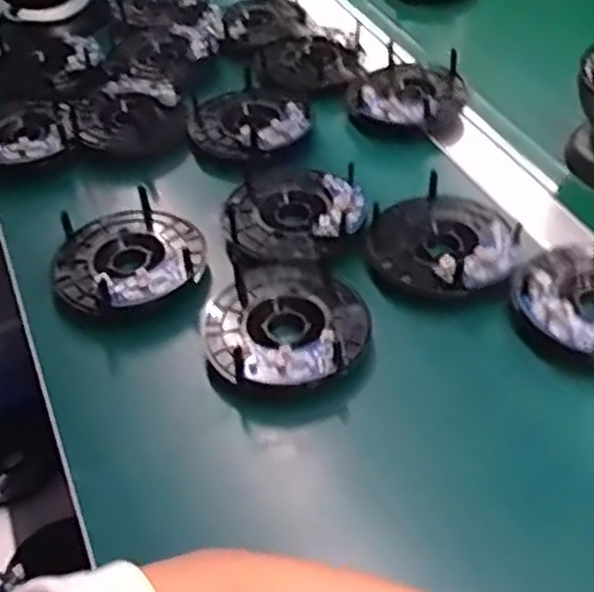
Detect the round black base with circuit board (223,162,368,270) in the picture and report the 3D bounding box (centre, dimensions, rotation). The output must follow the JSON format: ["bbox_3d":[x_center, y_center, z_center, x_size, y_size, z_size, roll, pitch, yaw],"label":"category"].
[{"bbox_3d":[-0.003,-0.066,0.565,0.097,0.020,0.110,-6,46,-3],"label":"round black base with circuit board"}]

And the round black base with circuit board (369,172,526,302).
[{"bbox_3d":[0.098,-0.042,0.537,0.096,0.024,0.103,-1,46,1],"label":"round black base with circuit board"}]

